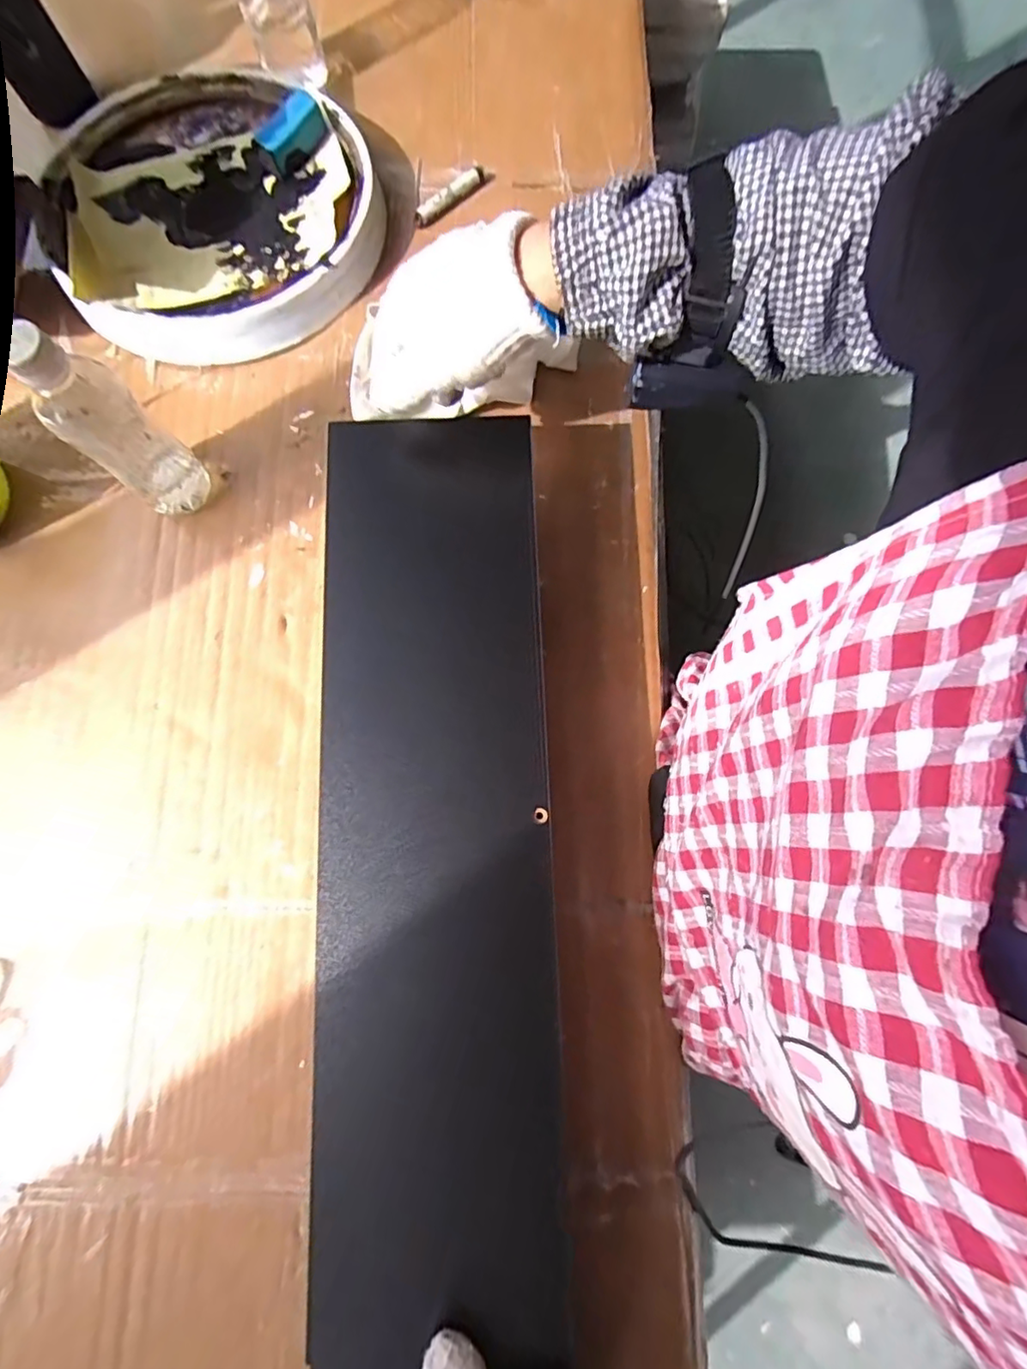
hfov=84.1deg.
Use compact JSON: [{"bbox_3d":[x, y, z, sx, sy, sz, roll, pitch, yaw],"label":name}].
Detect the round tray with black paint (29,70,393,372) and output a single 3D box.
[{"bbox_3d":[-0.275,-0.443,0.527,0.290,0.046,0.307,0,78,0],"label":"round tray with black paint"}]

